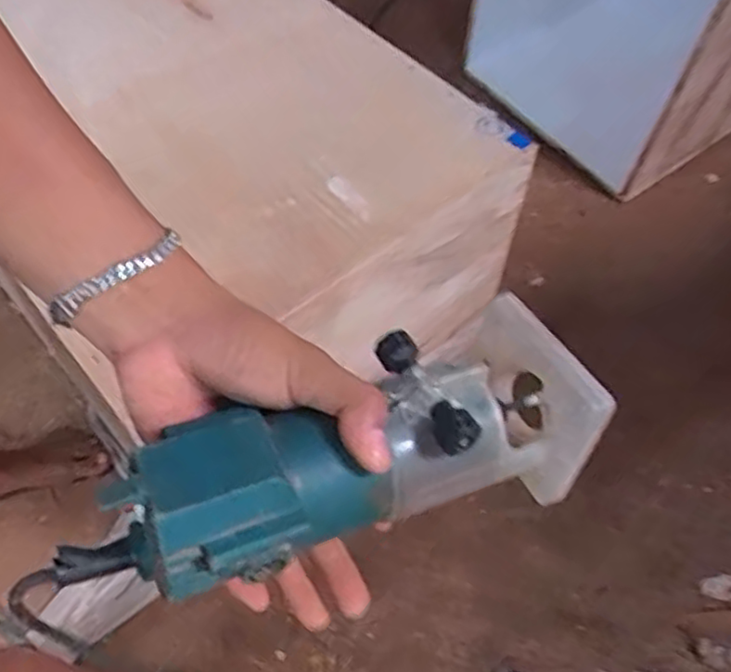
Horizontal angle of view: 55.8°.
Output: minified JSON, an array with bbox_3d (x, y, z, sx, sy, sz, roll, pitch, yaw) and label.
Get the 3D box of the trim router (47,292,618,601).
[{"bbox_3d":[-0.010,0.056,0.317,0.238,0.077,0.084,-14,55,-25],"label":"trim router"}]

